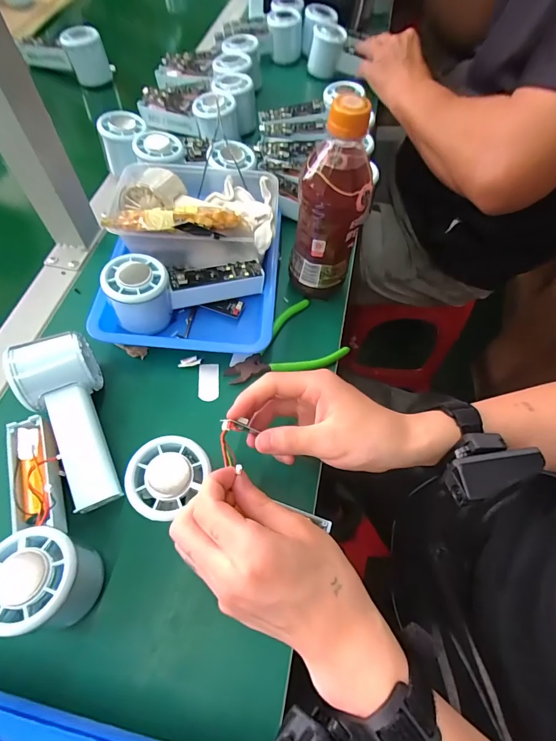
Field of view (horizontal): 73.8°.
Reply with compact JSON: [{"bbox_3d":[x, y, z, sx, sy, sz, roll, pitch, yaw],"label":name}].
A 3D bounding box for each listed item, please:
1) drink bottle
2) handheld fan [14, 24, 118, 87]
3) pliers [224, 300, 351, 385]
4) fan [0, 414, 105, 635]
[{"bbox_3d":[0.048,-0.141,0.333,0.058,0.173,0.050,18,62,7],"label":"drink bottle"},{"bbox_3d":[-0.342,-0.520,0.597,0.141,0.064,0.066,27,64,12],"label":"handheld fan"},{"bbox_3d":[0.005,-0.017,0.372,0.118,0.008,0.075,-33,68,-18],"label":"pliers"},{"bbox_3d":[-0.177,0.107,0.268,0.059,0.065,0.157,-27,66,-16],"label":"fan"}]

